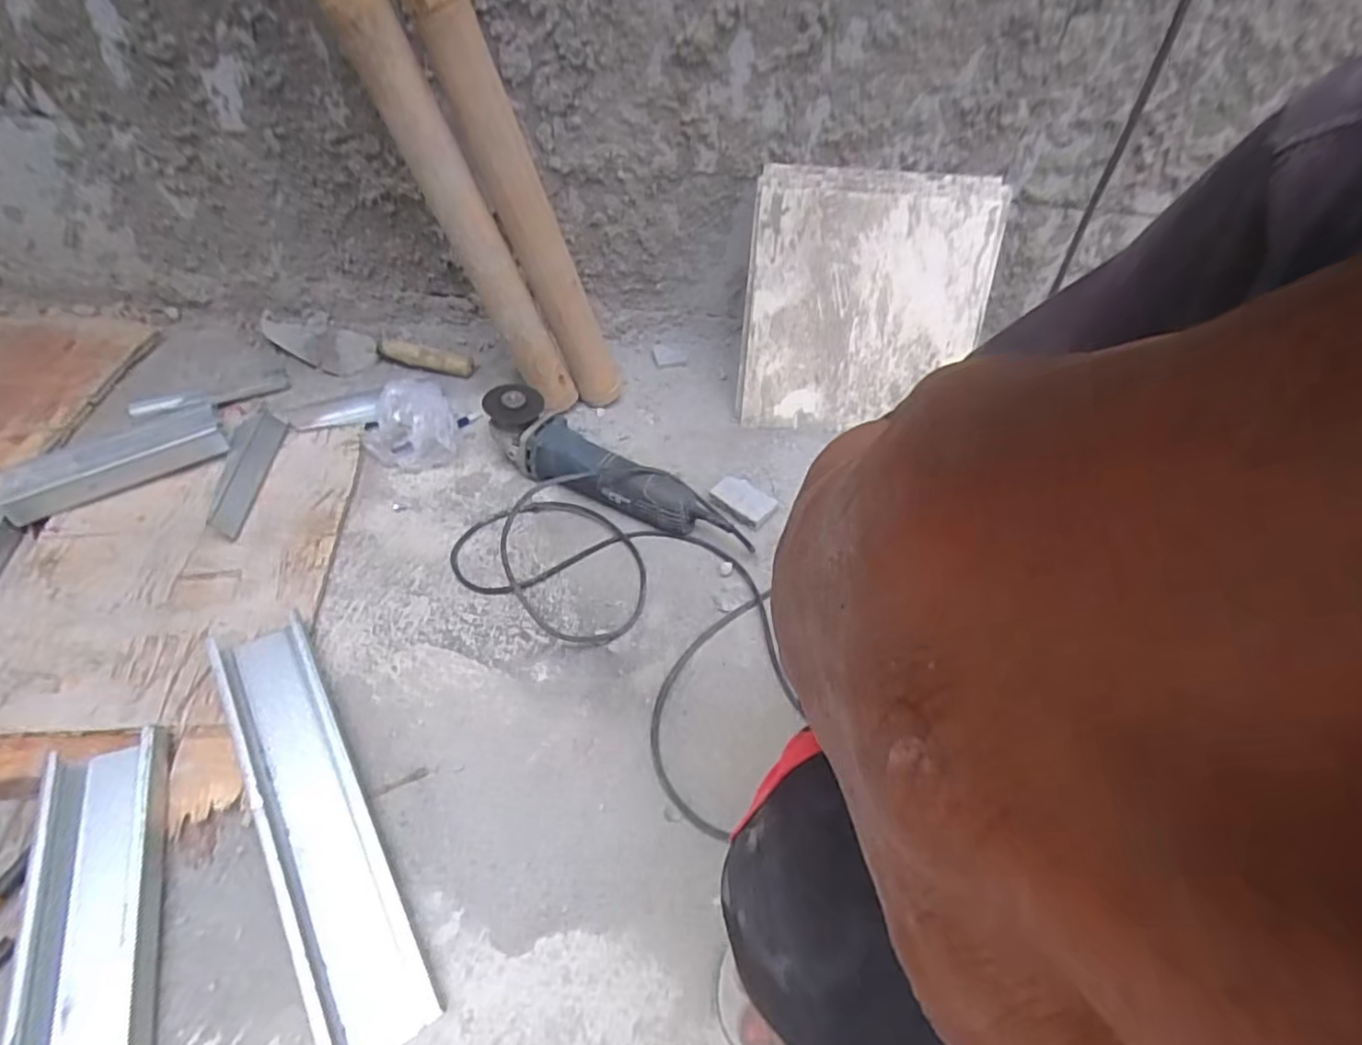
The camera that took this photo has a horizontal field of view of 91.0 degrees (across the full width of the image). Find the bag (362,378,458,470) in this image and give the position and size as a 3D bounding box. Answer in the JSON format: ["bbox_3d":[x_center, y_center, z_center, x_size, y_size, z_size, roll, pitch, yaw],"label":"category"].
[{"bbox_3d":[-0.340,-0.128,0.829,0.109,0.071,0.110,-16,53,-18],"label":"bag"}]

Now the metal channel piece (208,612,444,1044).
[{"bbox_3d":[-0.308,0.235,0.555,0.082,0.035,0.382,-24,56,-23],"label":"metal channel piece"}]

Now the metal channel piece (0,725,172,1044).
[{"bbox_3d":[-0.420,0.335,0.465,0.083,0.029,0.374,-14,53,-17],"label":"metal channel piece"}]

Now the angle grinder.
[{"bbox_3d":[-0.081,-0.054,0.777,0.318,0.094,0.078,28,53,17],"label":"angle grinder"}]

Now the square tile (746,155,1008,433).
[{"bbox_3d":[0.241,-0.281,0.866,0.308,0.314,0.029,2,21,-4],"label":"square tile"}]

